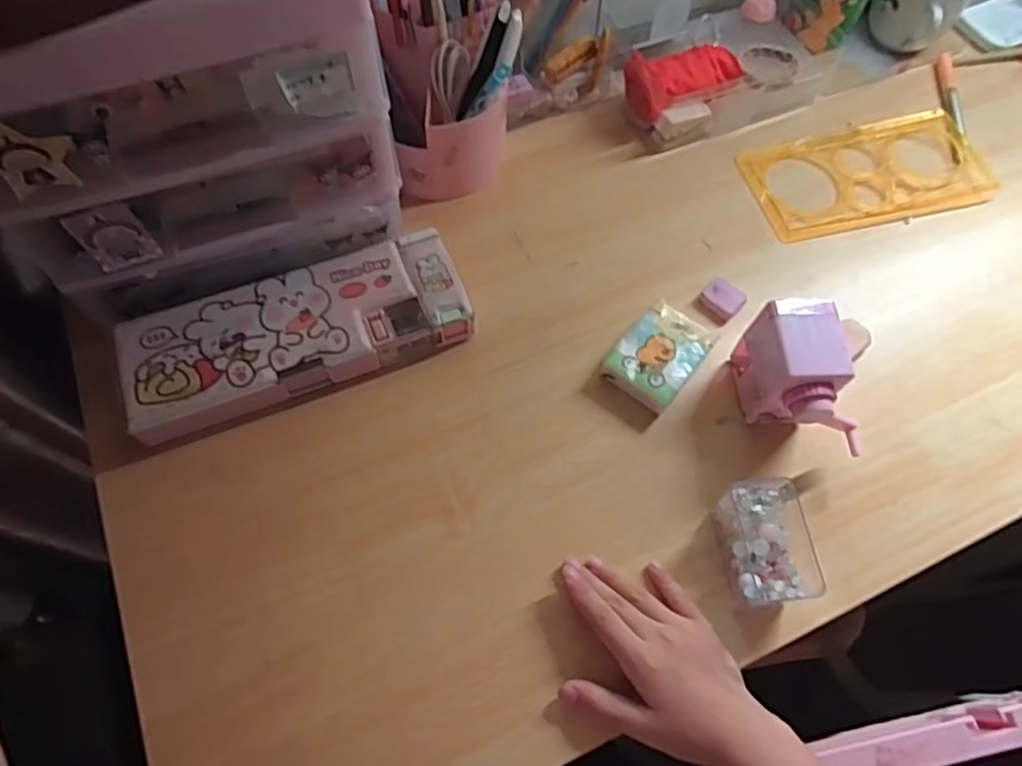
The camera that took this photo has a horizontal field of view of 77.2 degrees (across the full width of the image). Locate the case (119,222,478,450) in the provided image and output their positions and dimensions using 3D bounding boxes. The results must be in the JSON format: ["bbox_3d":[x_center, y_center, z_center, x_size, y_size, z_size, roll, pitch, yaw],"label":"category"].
[{"bbox_3d":[-0.148,-0.038,0.455,0.231,0.030,0.084,-20,66,-11],"label":"case"}]

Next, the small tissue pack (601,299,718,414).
[{"bbox_3d":[0.107,-0.020,0.466,0.055,0.022,0.071,36,68,15],"label":"small tissue pack"}]

